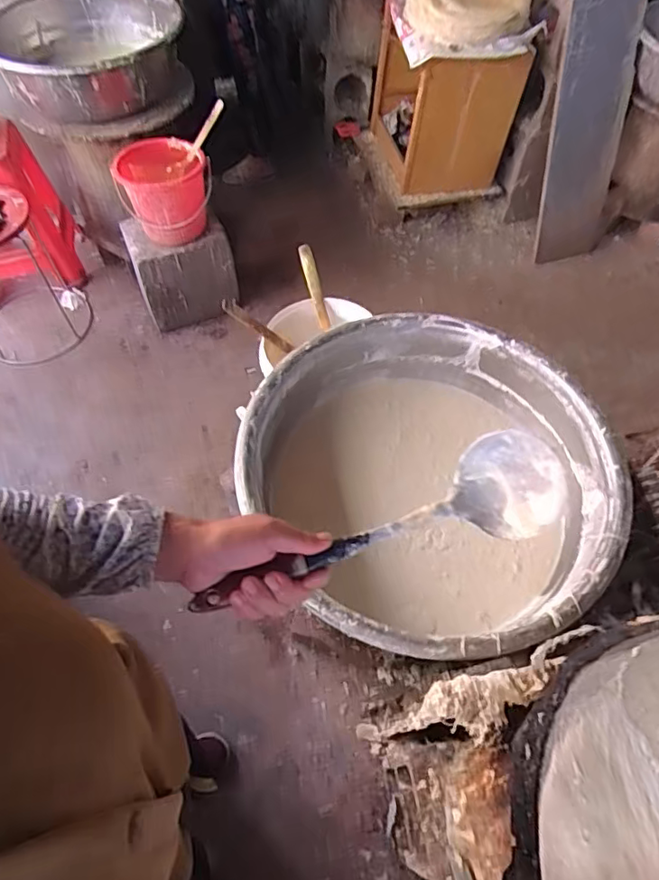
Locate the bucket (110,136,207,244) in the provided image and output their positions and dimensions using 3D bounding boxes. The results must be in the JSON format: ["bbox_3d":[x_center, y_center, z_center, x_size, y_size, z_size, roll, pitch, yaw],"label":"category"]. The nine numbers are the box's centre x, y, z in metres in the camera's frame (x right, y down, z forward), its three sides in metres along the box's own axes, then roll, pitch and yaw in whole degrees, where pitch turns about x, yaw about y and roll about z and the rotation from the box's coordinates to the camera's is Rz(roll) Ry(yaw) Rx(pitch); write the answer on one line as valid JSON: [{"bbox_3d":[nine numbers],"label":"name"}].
[{"bbox_3d":[-0.481,-0.726,1.663,0.251,0.216,0.255,-10,57,-9],"label":"bucket"}]

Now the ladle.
[{"bbox_3d":[0.045,0.078,0.479,0.324,0.055,0.084,-18,59,-8],"label":"ladle"}]

